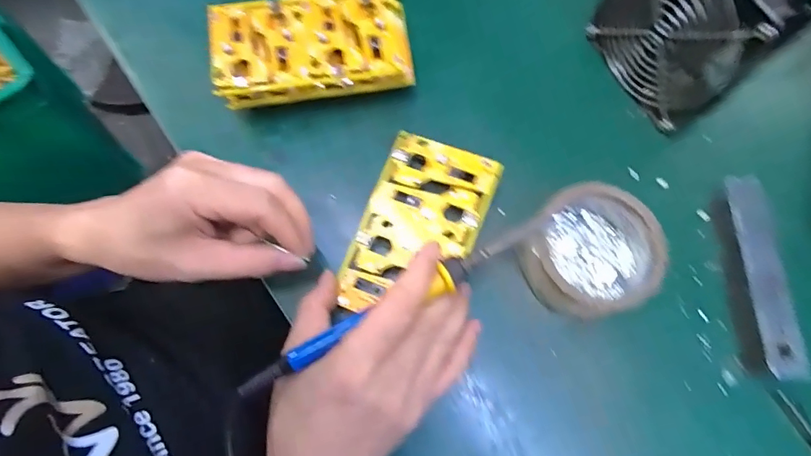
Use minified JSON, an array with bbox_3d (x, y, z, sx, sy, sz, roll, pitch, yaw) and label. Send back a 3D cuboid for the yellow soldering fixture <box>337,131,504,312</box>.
[{"bbox_3d":[0.009,0.000,0.322,0.081,0.015,0.133,21,72,6],"label":"yellow soldering fixture"}]

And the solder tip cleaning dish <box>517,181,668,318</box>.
[{"bbox_3d":[0.128,0.017,0.312,0.081,0.053,0.082,1,71,-2],"label":"solder tip cleaning dish"}]

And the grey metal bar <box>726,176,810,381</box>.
[{"bbox_3d":[0.250,0.034,0.324,0.027,0.025,0.142,1,71,-1],"label":"grey metal bar"}]

